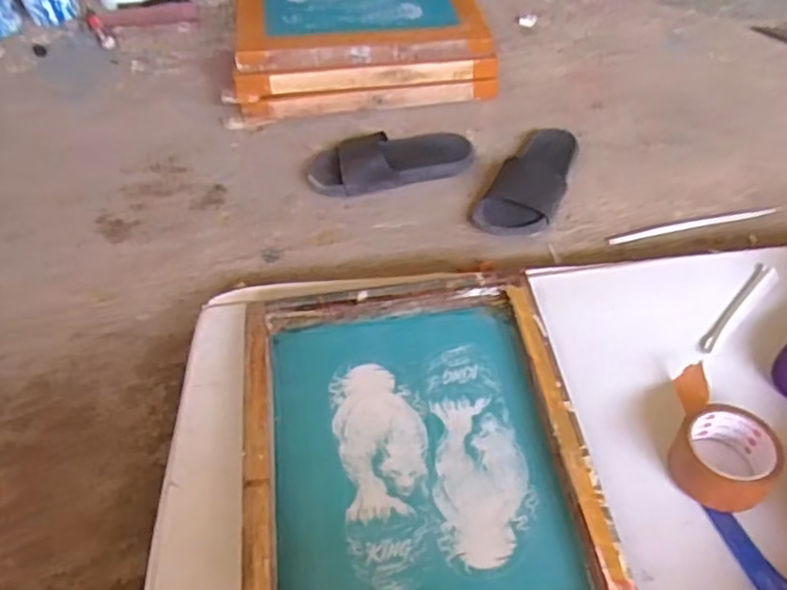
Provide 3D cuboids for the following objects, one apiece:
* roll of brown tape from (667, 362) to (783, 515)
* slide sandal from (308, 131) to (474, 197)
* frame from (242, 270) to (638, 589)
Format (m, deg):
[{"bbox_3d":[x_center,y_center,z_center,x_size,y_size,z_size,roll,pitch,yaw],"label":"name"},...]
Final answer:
[{"bbox_3d":[0.347,0.151,0.697,0.095,0.056,0.148,13,52,13],"label":"roll of brown tape"},{"bbox_3d":[-0.006,-0.234,1.116,0.276,0.063,0.108,-12,51,-7],"label":"slide sandal"},{"bbox_3d":[0.022,0.175,0.682,0.342,0.054,0.429,-8,50,-4],"label":"frame"}]

